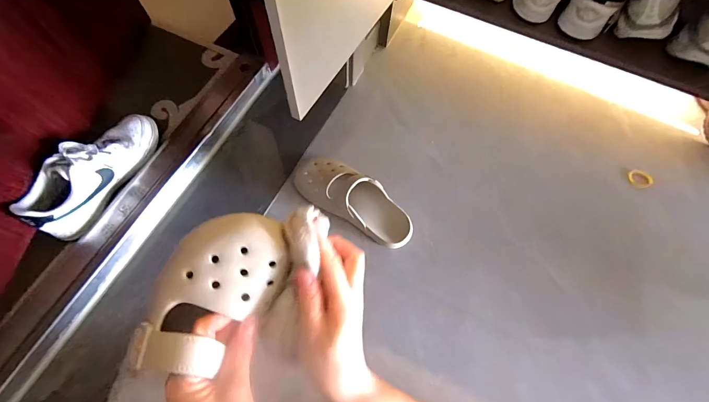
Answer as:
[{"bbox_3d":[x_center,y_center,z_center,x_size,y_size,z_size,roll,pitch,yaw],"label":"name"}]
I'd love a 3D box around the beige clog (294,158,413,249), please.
[{"bbox_3d":[-0.001,-0.003,0.607,0.249,0.075,0.093,33,70,11],"label":"beige clog"}]

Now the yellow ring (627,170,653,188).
[{"bbox_3d":[0.622,-0.049,0.684,0.033,0.013,0.046,-34,73,-14],"label":"yellow ring"}]

